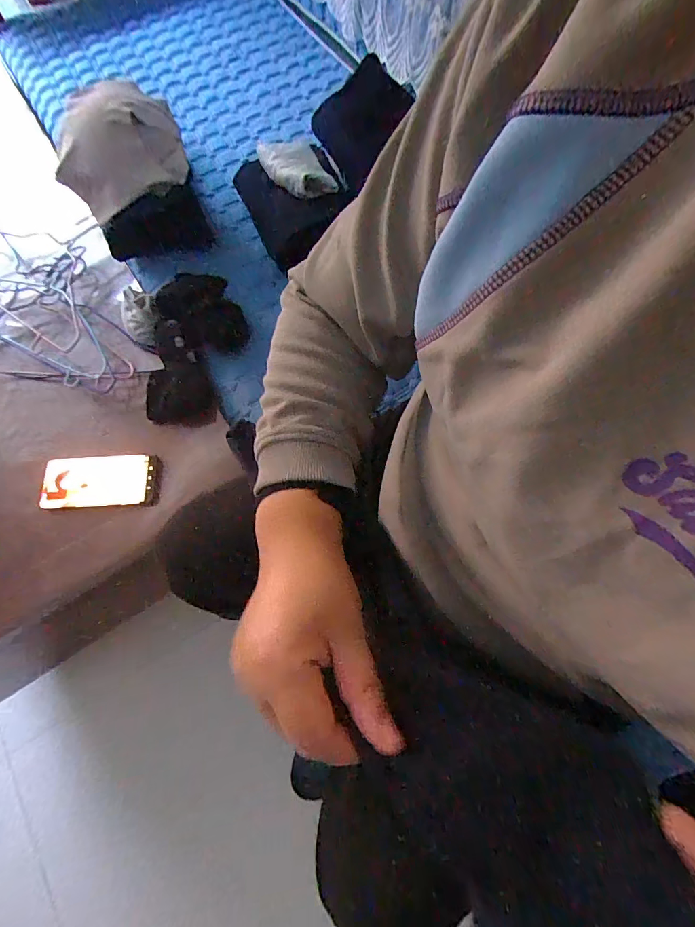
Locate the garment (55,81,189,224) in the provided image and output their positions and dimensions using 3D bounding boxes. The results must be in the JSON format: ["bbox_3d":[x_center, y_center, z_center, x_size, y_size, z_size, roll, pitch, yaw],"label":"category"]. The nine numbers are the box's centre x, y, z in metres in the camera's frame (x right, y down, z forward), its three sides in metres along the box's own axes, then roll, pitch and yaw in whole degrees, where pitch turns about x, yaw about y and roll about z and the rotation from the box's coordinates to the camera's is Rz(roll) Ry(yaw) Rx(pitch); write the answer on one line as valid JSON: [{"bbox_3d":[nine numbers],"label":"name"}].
[{"bbox_3d":[-0.354,-0.485,0.633,0.191,0.094,0.166,-21,72,-6],"label":"garment"}]

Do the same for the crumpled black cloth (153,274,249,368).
[{"bbox_3d":[-0.237,-0.232,0.639,0.144,0.039,0.154,-16,71,-4],"label":"crumpled black cloth"}]

